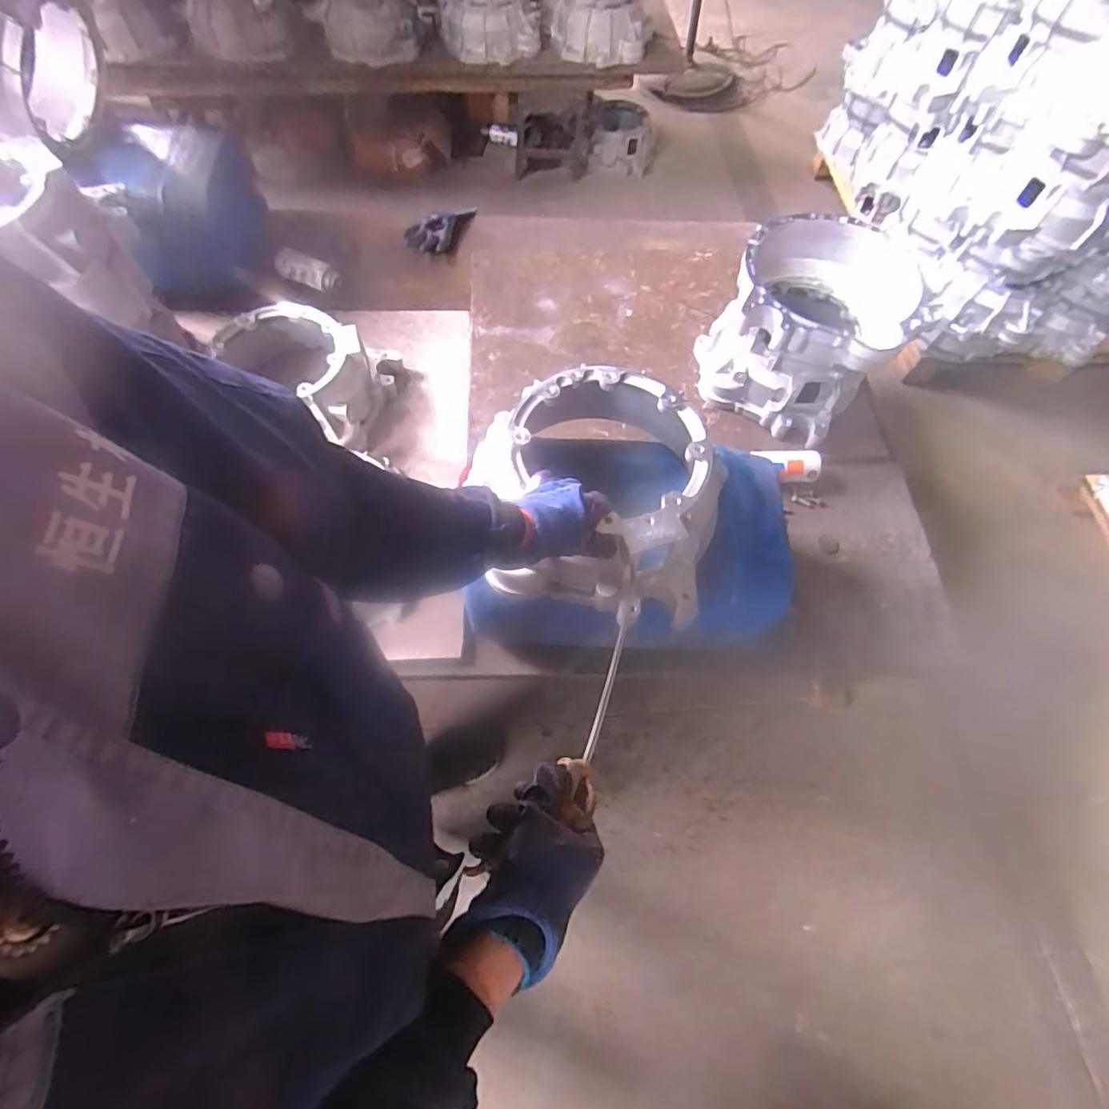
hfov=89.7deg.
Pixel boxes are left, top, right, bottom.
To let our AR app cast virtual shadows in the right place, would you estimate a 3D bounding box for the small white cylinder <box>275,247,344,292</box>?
[{"bbox_3d":[-0.558,-0.650,1.264,0.148,0.053,0.064,15,62,-20],"label":"small white cylinder"}]

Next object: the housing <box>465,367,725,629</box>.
[{"bbox_3d":[0.074,-0.086,0.714,0.264,0.129,0.304,13,64,3],"label":"housing"}]

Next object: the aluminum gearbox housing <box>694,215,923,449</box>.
[{"bbox_3d":[0.482,-0.445,1.110,0.330,0.248,0.332,33,67,12],"label":"aluminum gearbox housing"}]

